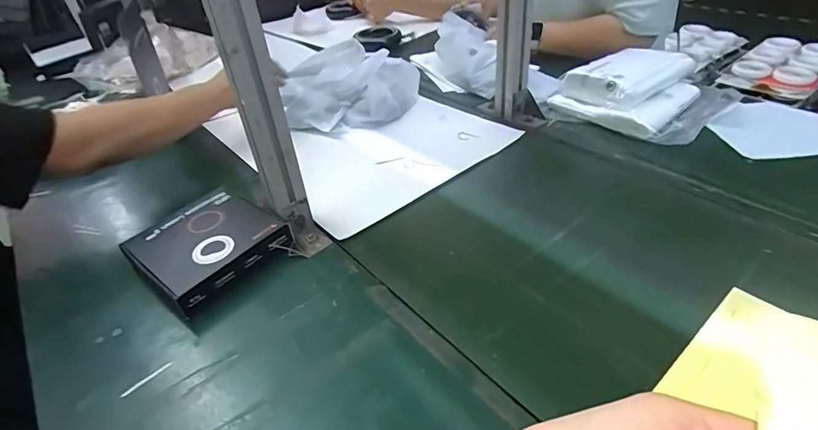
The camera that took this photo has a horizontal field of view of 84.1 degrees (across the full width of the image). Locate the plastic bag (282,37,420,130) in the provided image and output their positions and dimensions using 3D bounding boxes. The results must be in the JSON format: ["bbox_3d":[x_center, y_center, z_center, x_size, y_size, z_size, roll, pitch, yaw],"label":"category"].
[{"bbox_3d":[-0.115,-0.287,0.958,0.264,0.074,0.353,-9,37,-2],"label":"plastic bag"}]

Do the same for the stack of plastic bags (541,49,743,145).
[{"bbox_3d":[0.392,-0.213,0.785,0.280,0.070,0.203,18,44,29],"label":"stack of plastic bags"}]

